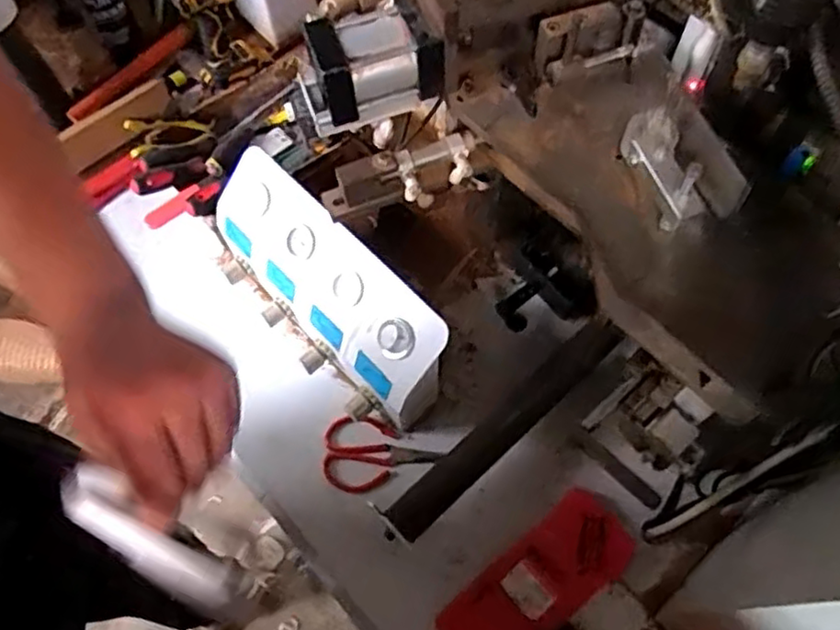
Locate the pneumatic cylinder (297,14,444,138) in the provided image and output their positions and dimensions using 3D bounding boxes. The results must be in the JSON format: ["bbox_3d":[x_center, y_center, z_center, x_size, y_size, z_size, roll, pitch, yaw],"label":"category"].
[{"bbox_3d":[-0.054,-0.248,0.665,0.142,0.079,0.077,-15,65,-5],"label":"pneumatic cylinder"}]

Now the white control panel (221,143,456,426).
[{"bbox_3d":[-0.123,-0.032,0.851,0.112,0.157,0.376,-42,70,-16],"label":"white control panel"}]

